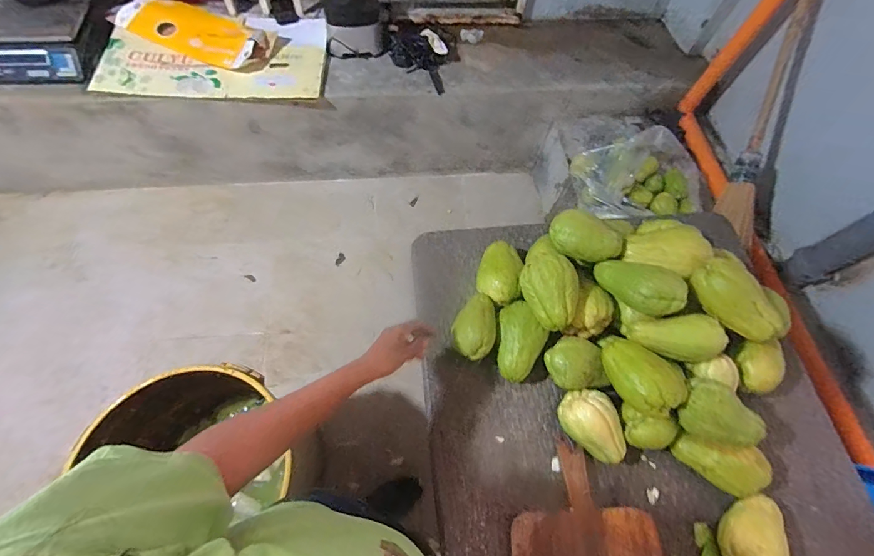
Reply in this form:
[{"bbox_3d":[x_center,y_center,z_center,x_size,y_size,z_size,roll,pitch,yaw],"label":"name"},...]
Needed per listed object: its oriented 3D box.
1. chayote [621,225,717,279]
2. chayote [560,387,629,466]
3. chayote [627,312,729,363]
[{"bbox_3d":[0.413,-0.056,0.697,0.123,0.065,0.076,25,66,8],"label":"chayote"},{"bbox_3d":[0.265,0.253,0.652,0.087,0.069,0.128,-23,68,-14],"label":"chayote"},{"bbox_3d":[0.405,0.101,0.656,0.151,0.063,0.075,-1,65,-4],"label":"chayote"}]

